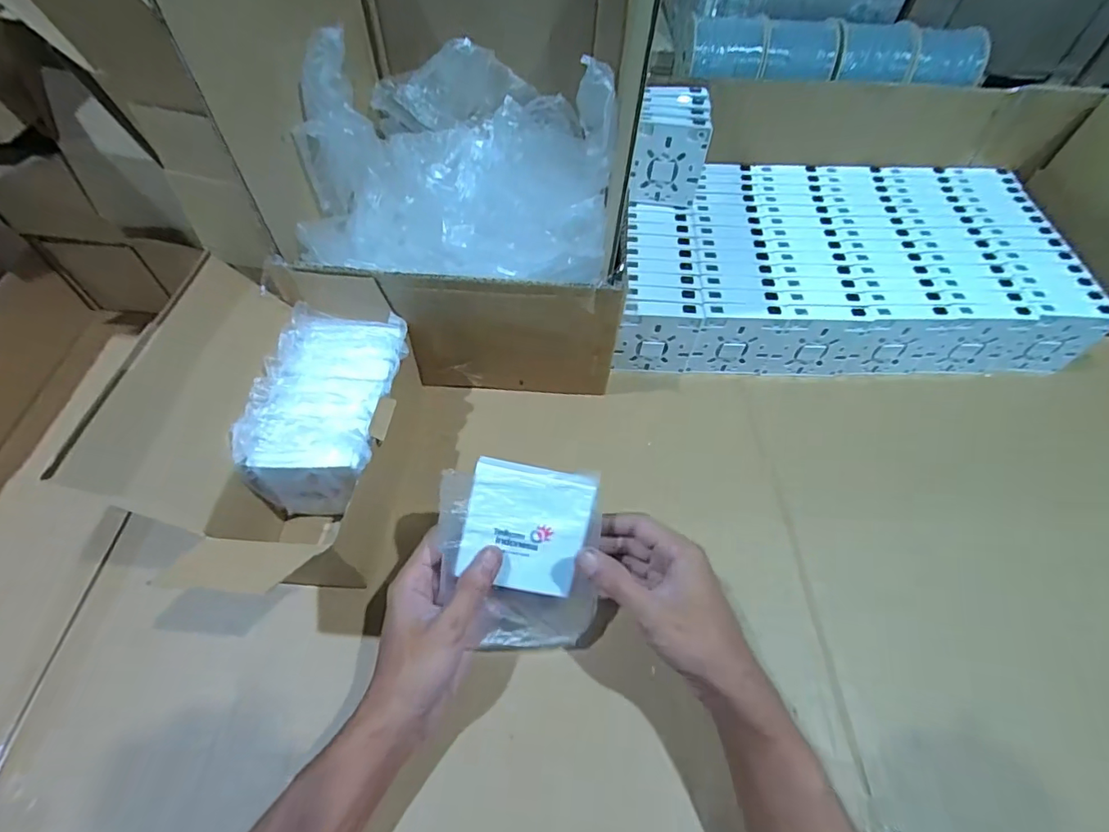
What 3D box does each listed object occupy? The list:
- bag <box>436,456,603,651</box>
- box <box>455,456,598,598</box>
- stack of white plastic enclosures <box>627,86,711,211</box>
[{"bbox_3d":[-0.024,0.103,0.363,0.110,0.139,0.020,1,13,-3],"label":"bag"},{"bbox_3d":[-0.020,0.080,0.354,0.084,0.087,0.010,12,9,-3],"label":"box"},{"bbox_3d":[0.135,-0.309,0.589,0.077,0.101,0.088,9,52,6],"label":"stack of white plastic enclosures"}]

